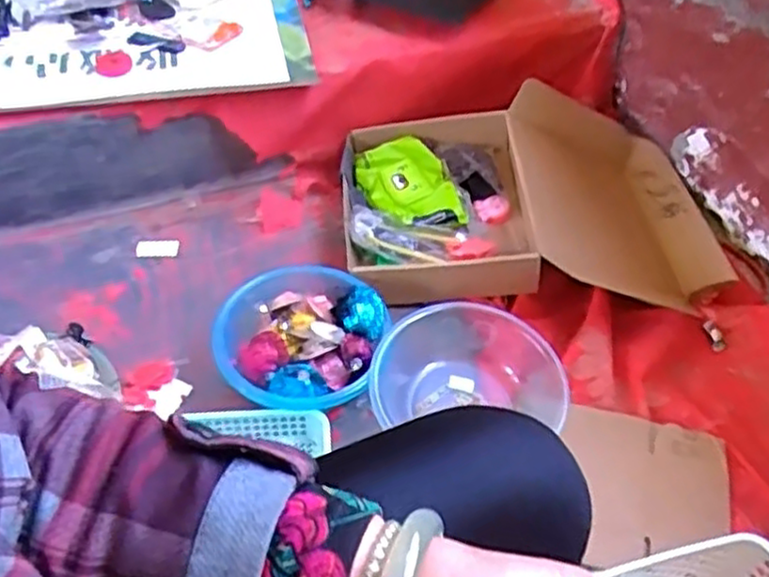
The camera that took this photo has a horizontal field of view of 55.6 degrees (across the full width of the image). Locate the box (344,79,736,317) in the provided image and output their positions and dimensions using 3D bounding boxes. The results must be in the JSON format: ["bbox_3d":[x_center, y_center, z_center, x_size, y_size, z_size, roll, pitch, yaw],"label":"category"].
[{"bbox_3d":[0.234,-0.134,1.147,0.575,0.128,0.365,2,48,-1],"label":"box"}]

